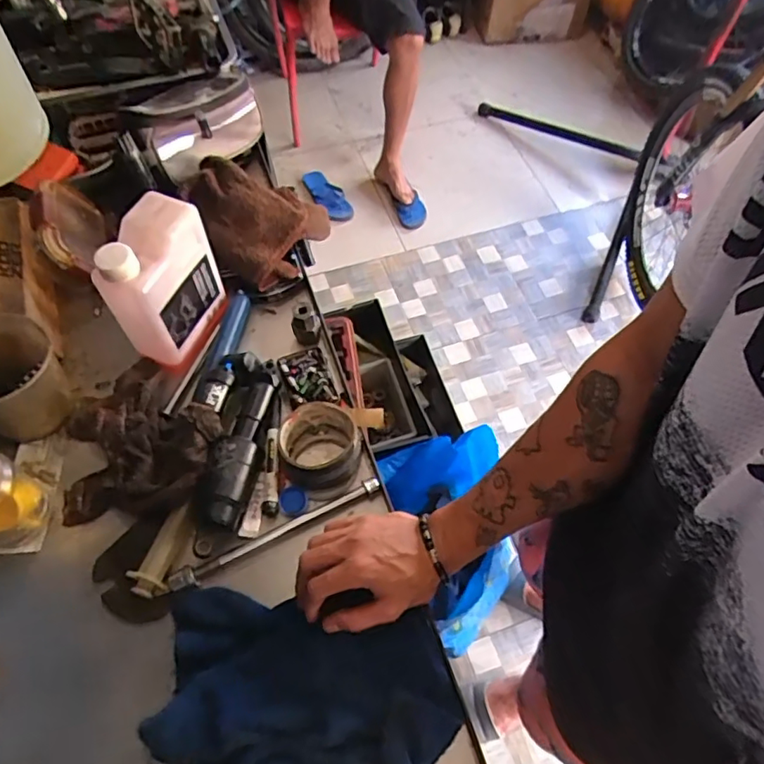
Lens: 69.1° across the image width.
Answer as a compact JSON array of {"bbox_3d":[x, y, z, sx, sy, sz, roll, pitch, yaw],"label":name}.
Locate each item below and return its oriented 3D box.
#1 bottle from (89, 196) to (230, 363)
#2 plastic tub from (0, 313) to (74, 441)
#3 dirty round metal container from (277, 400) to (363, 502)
[{"bbox_3d":[-0.250,-0.117,0.629,0.062,0.161,0.120,20,62,10],"label":"bottle"},{"bbox_3d":[-0.404,-0.004,0.604,0.103,0.099,0.110,0,61,-1],"label":"plastic tub"},{"bbox_3d":[-0.067,0.073,0.612,0.083,0.052,0.089,0,61,-1],"label":"dirty round metal container"}]

